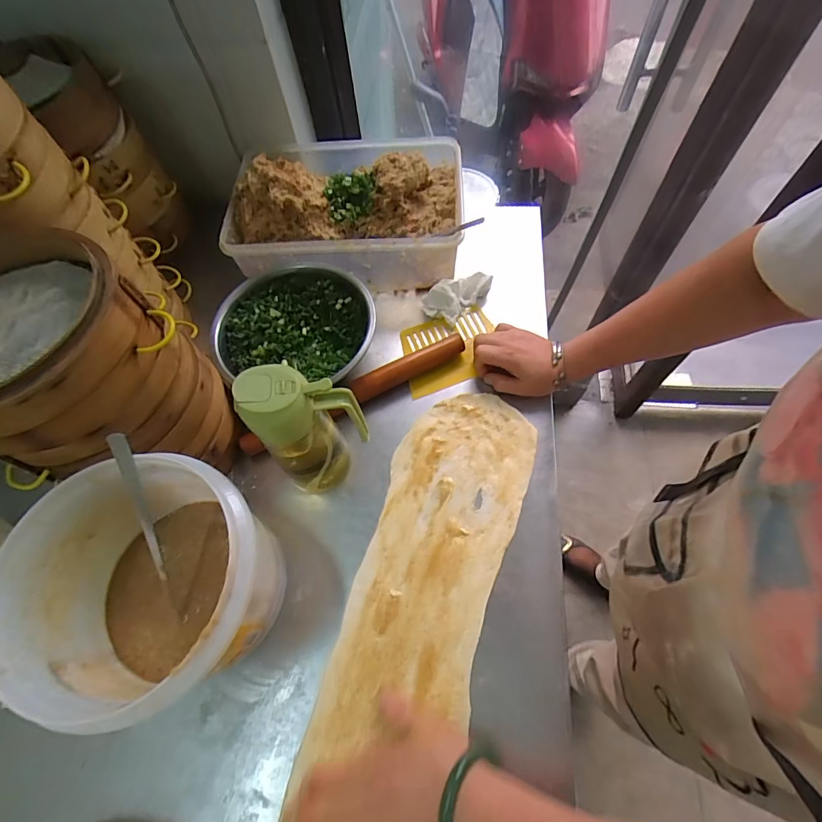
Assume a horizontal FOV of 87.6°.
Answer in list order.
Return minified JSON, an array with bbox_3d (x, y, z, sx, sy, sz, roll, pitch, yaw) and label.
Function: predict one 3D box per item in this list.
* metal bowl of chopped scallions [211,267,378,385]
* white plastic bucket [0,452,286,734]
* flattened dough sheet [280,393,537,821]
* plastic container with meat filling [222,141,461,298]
[{"bbox_3d":[-0.141,-0.096,0.551,0.194,0.064,0.177,1,64,3],"label":"metal bowl of chopped scallions"},{"bbox_3d":[-0.219,0.155,0.383,0.185,0.154,0.183,-1,64,2],"label":"white plastic bucket"},{"bbox_3d":[0.001,0.206,0.427,0.141,0.011,0.507,17,66,11],"label":"flattened dough sheet"},{"bbox_3d":[-0.087,-0.288,0.608,0.309,0.103,0.217,1,64,3],"label":"plastic container with meat filling"}]

